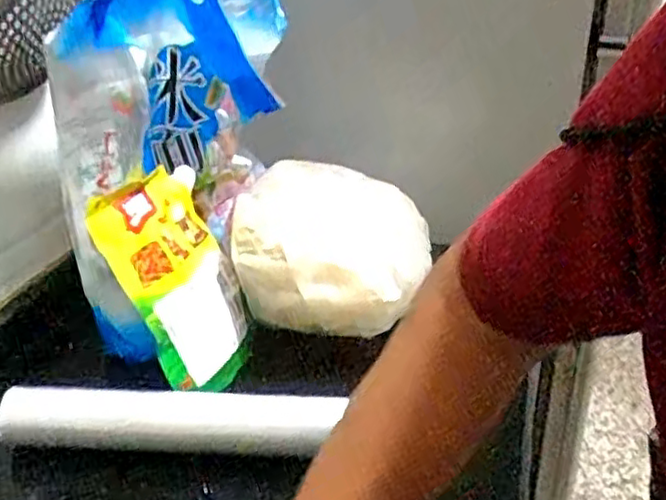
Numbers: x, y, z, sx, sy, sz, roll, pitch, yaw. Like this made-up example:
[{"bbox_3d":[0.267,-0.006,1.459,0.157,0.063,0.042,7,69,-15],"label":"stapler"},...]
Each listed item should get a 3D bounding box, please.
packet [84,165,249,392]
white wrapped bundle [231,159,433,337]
[{"bbox_3d":[-0.132,0.027,0.607,0.022,0.195,0.135,-16,16,30],"label":"packet"},{"bbox_3d":[0.005,-0.013,0.698,0.182,0.099,0.215,5,30,8],"label":"white wrapped bundle"}]

